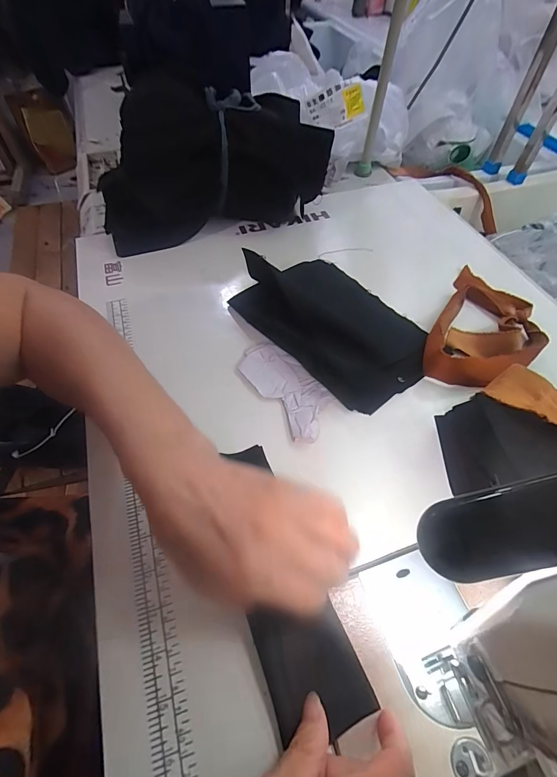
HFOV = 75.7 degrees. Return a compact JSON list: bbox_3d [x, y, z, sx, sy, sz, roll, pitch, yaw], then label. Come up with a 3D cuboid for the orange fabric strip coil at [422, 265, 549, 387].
[{"bbox_3d":[0.227,-0.064,0.390,0.102,0.028,0.171,27,60,17],"label":"orange fabric strip coil"}]

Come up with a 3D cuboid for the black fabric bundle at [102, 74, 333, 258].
[{"bbox_3d":[-0.099,-0.324,0.502,0.286,0.133,0.189,-13,57,-9],"label":"black fabric bundle"}]

